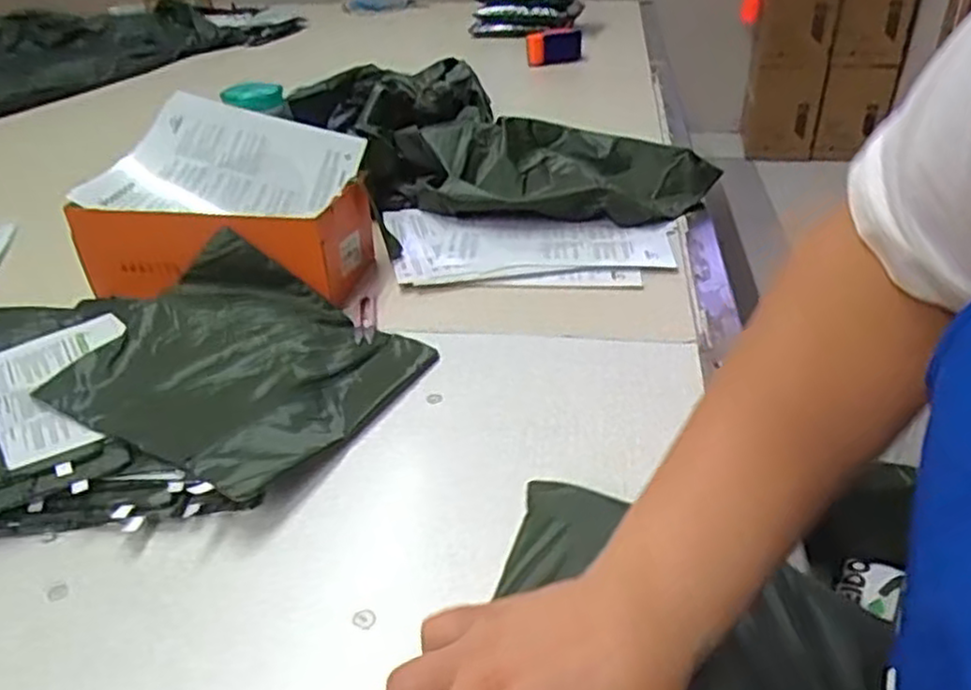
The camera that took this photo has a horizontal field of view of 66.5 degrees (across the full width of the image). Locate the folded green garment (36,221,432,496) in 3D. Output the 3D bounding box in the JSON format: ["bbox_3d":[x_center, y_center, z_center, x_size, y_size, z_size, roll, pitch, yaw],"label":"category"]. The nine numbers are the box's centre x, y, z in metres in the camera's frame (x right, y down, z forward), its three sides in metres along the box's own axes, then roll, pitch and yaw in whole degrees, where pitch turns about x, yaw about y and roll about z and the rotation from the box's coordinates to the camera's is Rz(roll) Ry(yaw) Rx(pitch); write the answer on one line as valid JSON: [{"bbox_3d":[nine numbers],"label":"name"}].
[{"bbox_3d":[-0.228,0.003,0.691,0.281,0.078,0.263,18,38,27],"label":"folded green garment"}]

